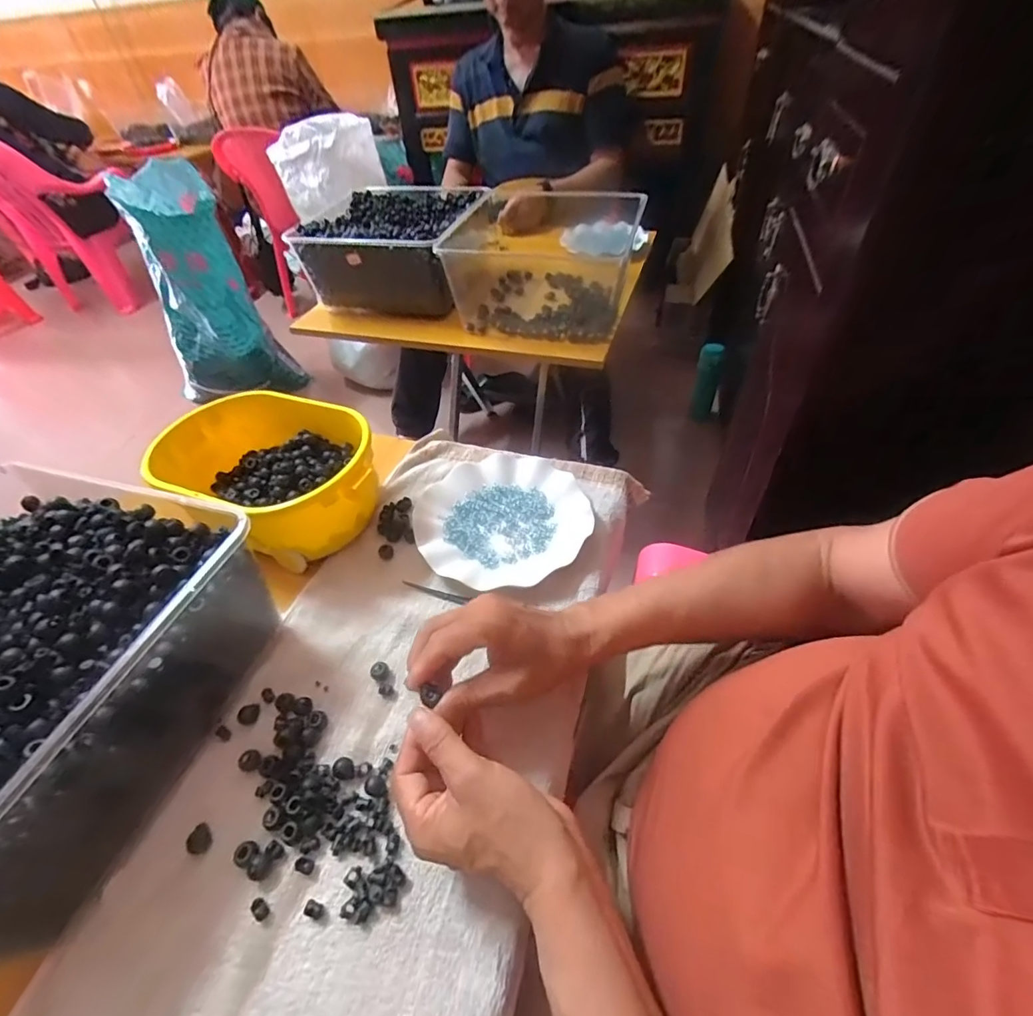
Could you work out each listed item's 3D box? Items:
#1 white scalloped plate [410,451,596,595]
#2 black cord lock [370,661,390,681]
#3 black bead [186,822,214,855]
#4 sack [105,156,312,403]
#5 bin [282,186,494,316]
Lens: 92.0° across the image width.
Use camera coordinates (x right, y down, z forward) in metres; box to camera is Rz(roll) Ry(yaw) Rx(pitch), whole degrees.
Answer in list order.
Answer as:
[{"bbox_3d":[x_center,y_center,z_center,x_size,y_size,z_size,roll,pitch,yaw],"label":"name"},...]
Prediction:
[{"bbox_3d":[-0.014,0.009,0.549,0.171,0.029,0.190,27,56,28],"label":"white scalloped plate"},{"bbox_3d":[-0.121,0.143,0.439,0.015,0.007,0.017,-5,47,2],"label":"black cord lock"},{"bbox_3d":[-0.230,0.239,0.360,0.020,0.008,0.015,29,56,29],"label":"black bead"},{"bbox_3d":[-0.920,-0.599,1.473,0.333,0.604,0.332,-32,52,-21],"label":"sack"},{"bbox_3d":[-0.218,-0.502,0.967,0.292,0.137,0.303,9,49,15],"label":"bin"}]

